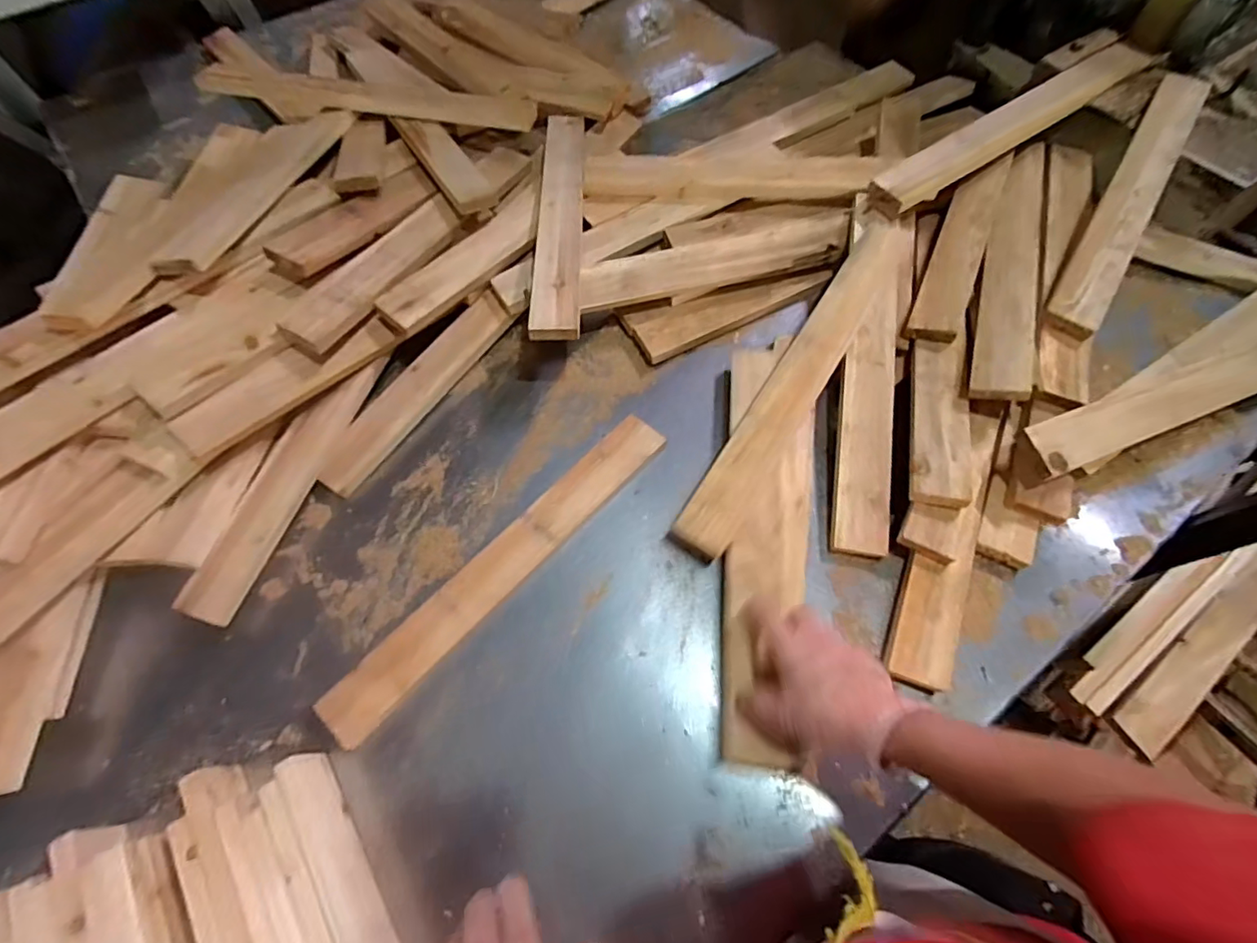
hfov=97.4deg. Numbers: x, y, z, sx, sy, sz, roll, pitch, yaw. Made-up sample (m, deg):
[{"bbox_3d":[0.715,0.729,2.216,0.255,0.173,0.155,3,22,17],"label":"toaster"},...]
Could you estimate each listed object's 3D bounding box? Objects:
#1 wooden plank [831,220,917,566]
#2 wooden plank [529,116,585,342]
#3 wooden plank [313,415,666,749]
[{"bbox_3d":[0.315,-0.129,0.708,0.071,0.020,0.479,11,71,9],"label":"wooden plank"},{"bbox_3d":[-0.097,-0.379,0.796,0.062,0.020,0.507,0,57,-4],"label":"wooden plank"},{"bbox_3d":[-0.135,0.101,0.627,0.061,0.030,0.466,39,72,19],"label":"wooden plank"}]

